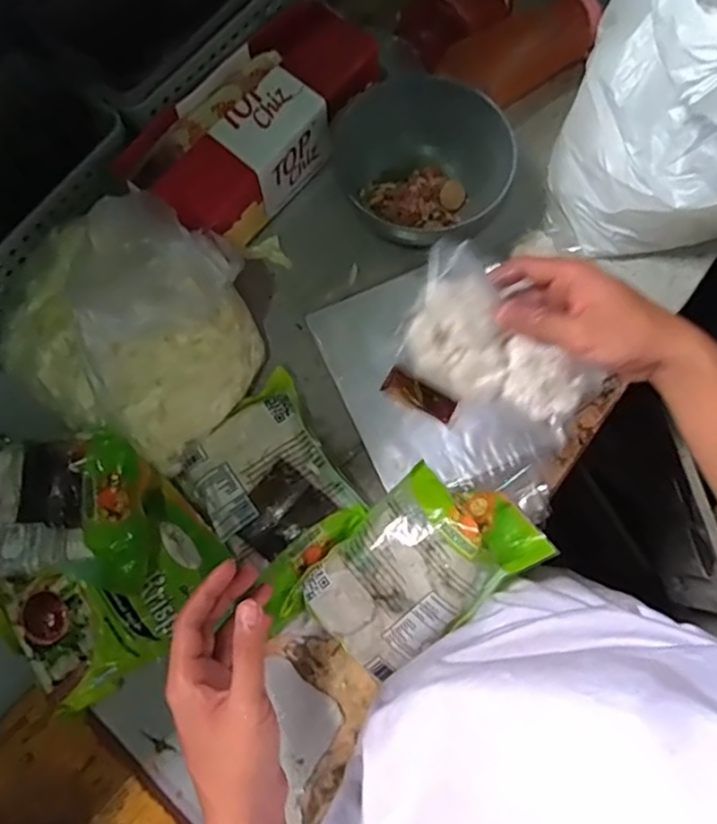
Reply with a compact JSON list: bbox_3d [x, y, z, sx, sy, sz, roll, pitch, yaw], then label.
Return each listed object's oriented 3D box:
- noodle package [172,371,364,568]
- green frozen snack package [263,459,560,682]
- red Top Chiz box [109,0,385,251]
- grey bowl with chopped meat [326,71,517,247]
[{"bbox_3d":[-0.084,0.054,0.532,0.123,0.024,0.132,-32,76,-7],"label":"noodle package"},{"bbox_3d":[0.036,0.122,0.489,0.210,0.064,0.123,-33,77,-7],"label":"green frozen snack package"},{"bbox_3d":[-0.094,-0.276,0.586,0.119,0.089,0.267,37,79,10],"label":"red Top Chiz box"},{"bbox_3d":[0.057,-0.244,0.573,0.137,0.069,0.139,0,75,1],"label":"grey bowl with chopped meat"}]

